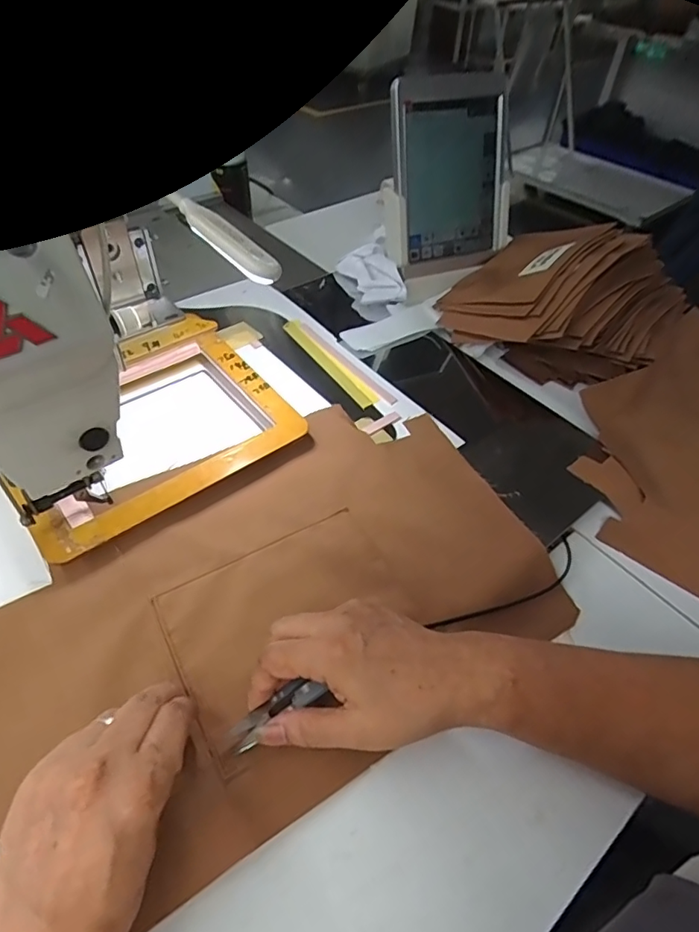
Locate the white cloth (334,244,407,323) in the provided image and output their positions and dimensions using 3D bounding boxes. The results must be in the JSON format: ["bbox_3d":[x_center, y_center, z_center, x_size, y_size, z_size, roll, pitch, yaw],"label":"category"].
[{"bbox_3d":[0.025,-0.241,0.687,0.050,0.069,0.117,-18,53,-18],"label":"white cloth"}]

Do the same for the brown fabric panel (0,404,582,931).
[{"bbox_3d":[-0.048,0.095,0.391,0.412,0.029,0.256,-26,56,-22],"label":"brown fabric panel"}]

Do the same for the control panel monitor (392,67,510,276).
[{"bbox_3d":[0.116,-0.358,0.643,0.153,0.204,0.057,-20,36,-21],"label":"control panel monitor"}]

